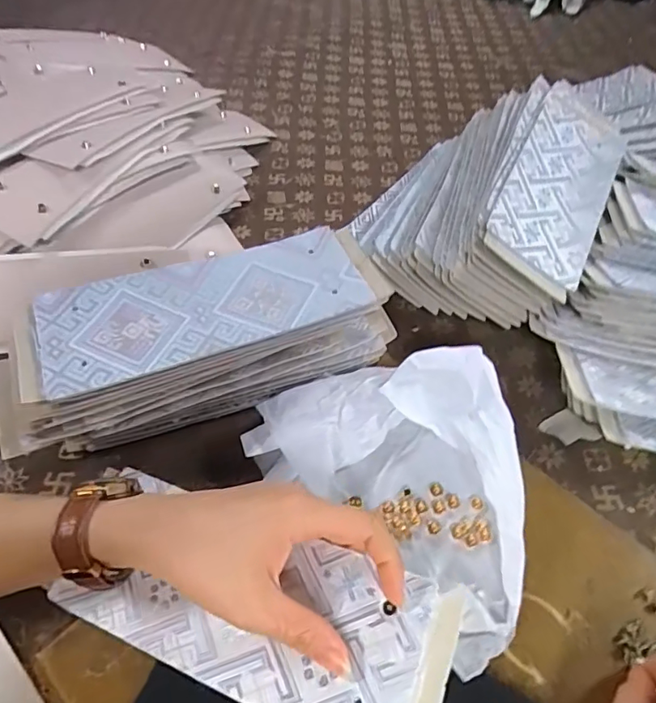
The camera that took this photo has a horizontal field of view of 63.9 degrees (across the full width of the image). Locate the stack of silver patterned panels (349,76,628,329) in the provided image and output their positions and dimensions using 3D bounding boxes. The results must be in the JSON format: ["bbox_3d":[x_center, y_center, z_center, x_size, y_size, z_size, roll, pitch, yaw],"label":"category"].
[{"bbox_3d":[0.153,-0.157,0.530,0.218,0.105,0.275,23,54,16],"label":"stack of silver patterned panels"}]

